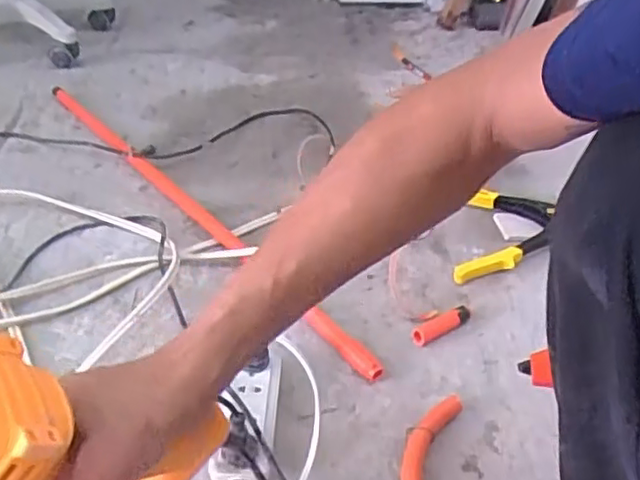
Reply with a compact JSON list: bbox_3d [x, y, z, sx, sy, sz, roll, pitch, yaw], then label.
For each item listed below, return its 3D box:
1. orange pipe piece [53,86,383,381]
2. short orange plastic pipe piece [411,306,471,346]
[{"bbox_3d":[-0.237,-0.080,0.996,0.025,0.033,0.954,-24,44,-31],"label":"orange pipe piece"},{"bbox_3d":[0.147,0.101,0.760,0.083,0.023,0.025,-19,42,-26],"label":"short orange plastic pipe piece"}]

